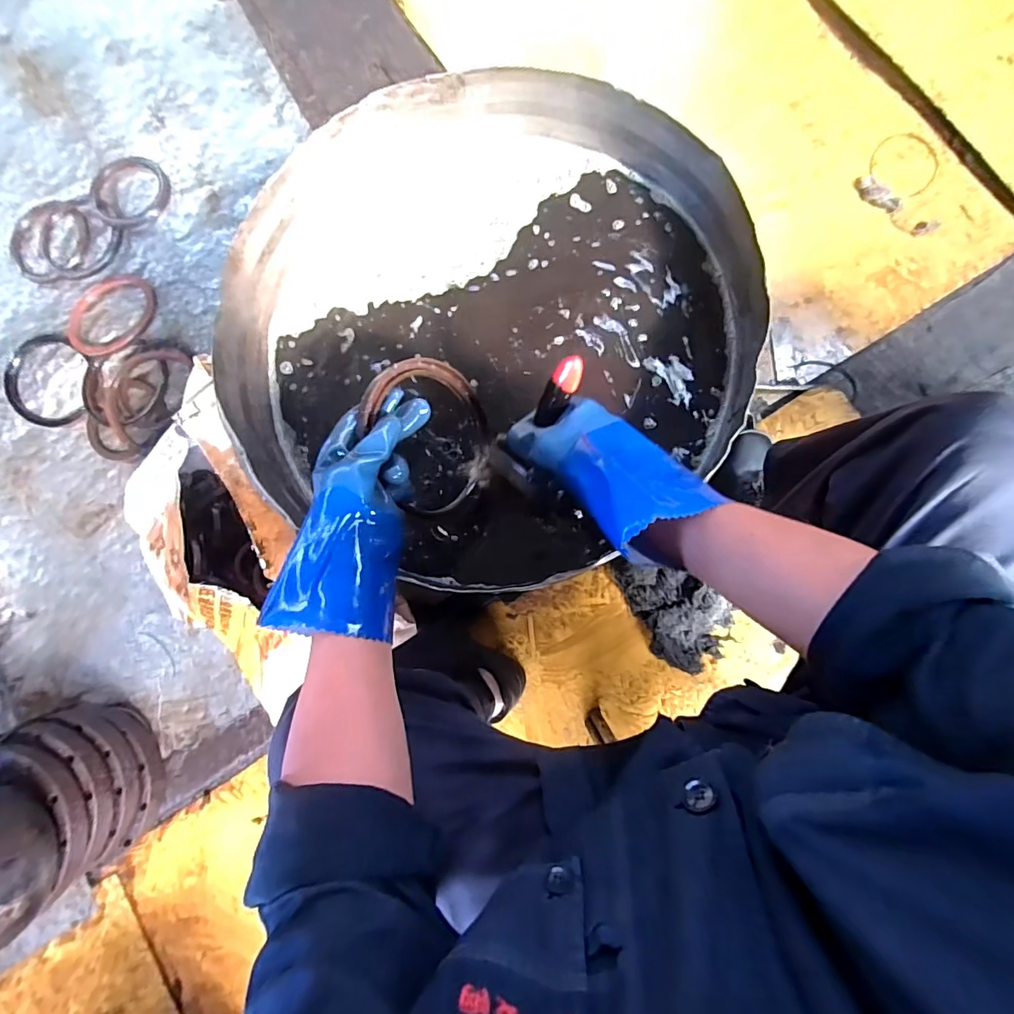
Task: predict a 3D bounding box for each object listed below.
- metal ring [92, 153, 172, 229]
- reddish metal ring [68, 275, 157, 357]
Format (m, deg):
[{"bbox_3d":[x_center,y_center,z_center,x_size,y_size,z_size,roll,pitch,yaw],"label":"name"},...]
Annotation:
[{"bbox_3d":[-0.725,-0.607,0.924,0.143,0.025,0.143,0,85,4],"label":"metal ring"},{"bbox_3d":[-0.725,-0.351,0.884,0.135,0.026,0.169,33,88,6],"label":"reddish metal ring"}]

